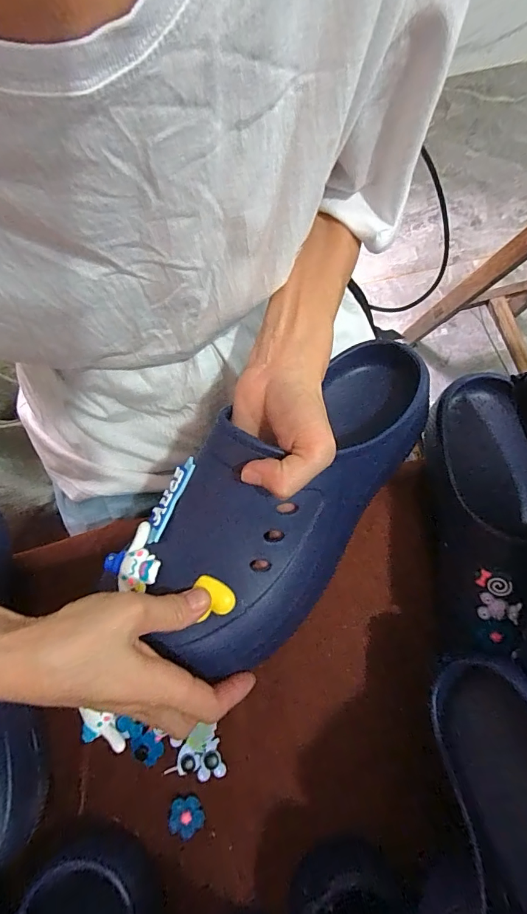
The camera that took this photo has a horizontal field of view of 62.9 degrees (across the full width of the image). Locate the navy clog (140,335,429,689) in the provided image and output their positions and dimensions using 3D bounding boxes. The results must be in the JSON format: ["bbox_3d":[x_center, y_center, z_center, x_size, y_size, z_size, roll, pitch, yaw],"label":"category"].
[{"bbox_3d":[0.023,0.018,0.305,0.122,0.085,0.280,39,68,10],"label":"navy clog"}]

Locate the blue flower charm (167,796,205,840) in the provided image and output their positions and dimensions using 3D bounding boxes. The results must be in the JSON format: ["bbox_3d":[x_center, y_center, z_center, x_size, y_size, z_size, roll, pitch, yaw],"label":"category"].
[{"bbox_3d":[-0.056,0.262,0.313,0.022,0.009,0.025,-37,78,-9],"label":"blue flower charm"}]

